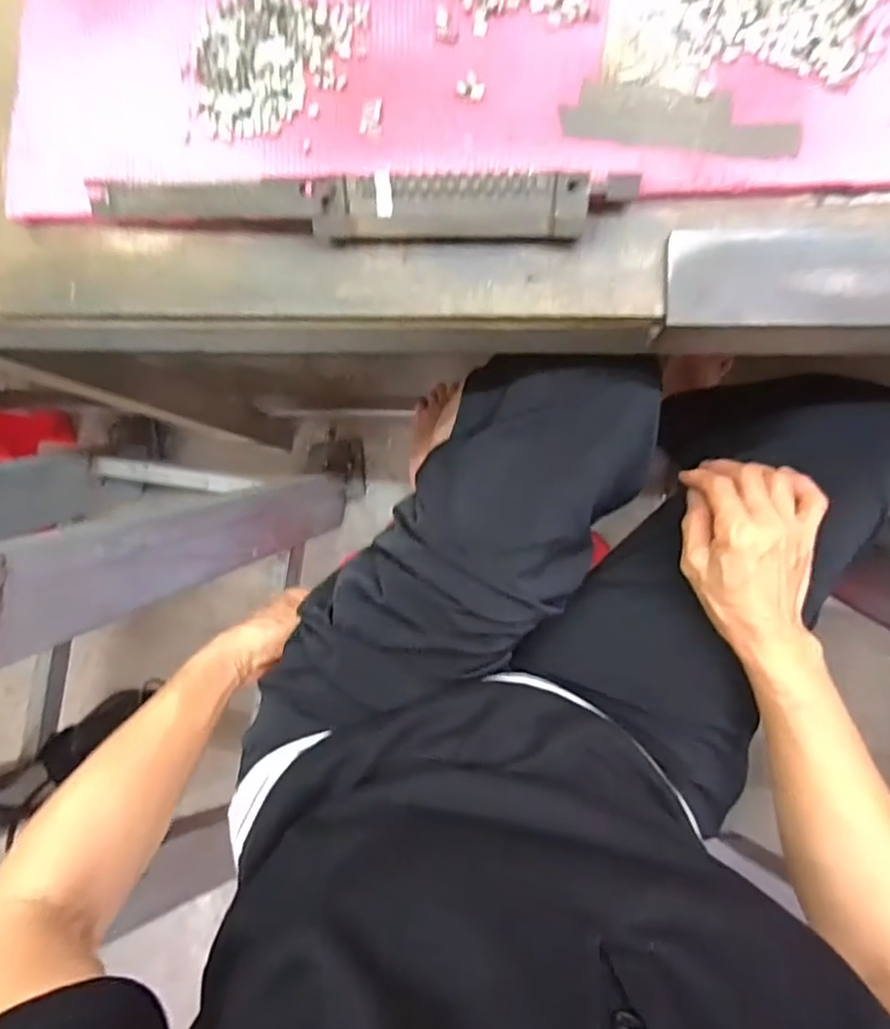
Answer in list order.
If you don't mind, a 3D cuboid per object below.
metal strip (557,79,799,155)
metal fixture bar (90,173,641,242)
[{"bbox_3d":[0.124,-0.210,0.307,0.120,0.004,0.030,12,92,8],"label":"metal strip"},{"bbox_3d":[-0.055,-0.172,0.330,0.306,0.027,0.027,3,91,8],"label":"metal fixture bar"}]

